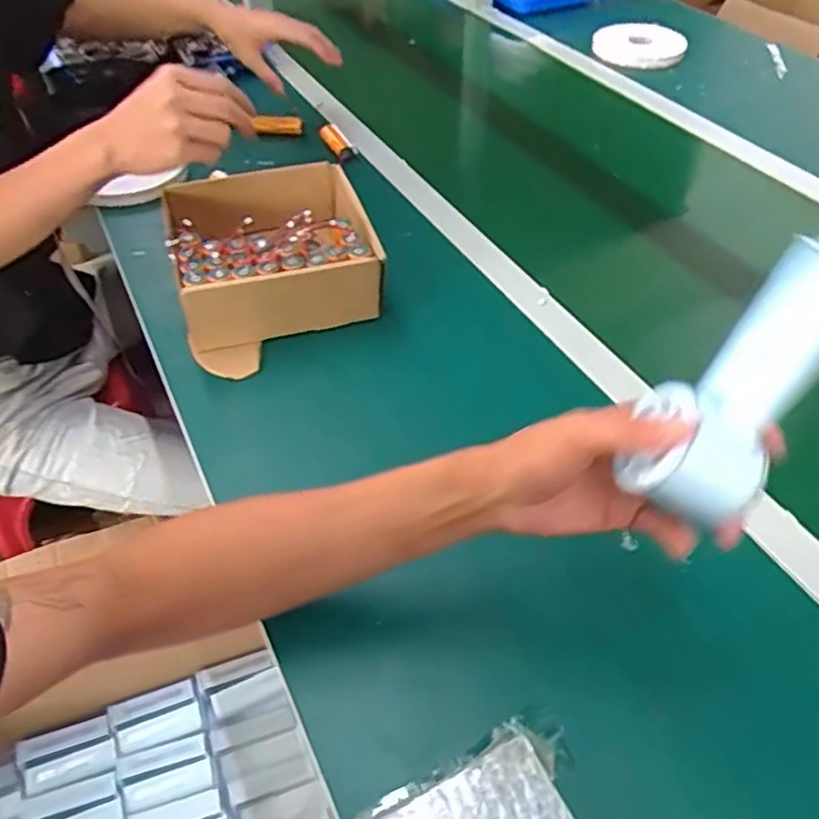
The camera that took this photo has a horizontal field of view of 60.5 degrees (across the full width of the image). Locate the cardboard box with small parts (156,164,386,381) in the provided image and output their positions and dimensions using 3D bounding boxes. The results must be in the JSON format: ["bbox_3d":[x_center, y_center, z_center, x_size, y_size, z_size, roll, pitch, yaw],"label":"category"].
[{"bbox_3d":[-0.138,-0.163,0.723,0.194,0.091,0.219,-11,47,-9],"label":"cardboard box with small parts"}]

